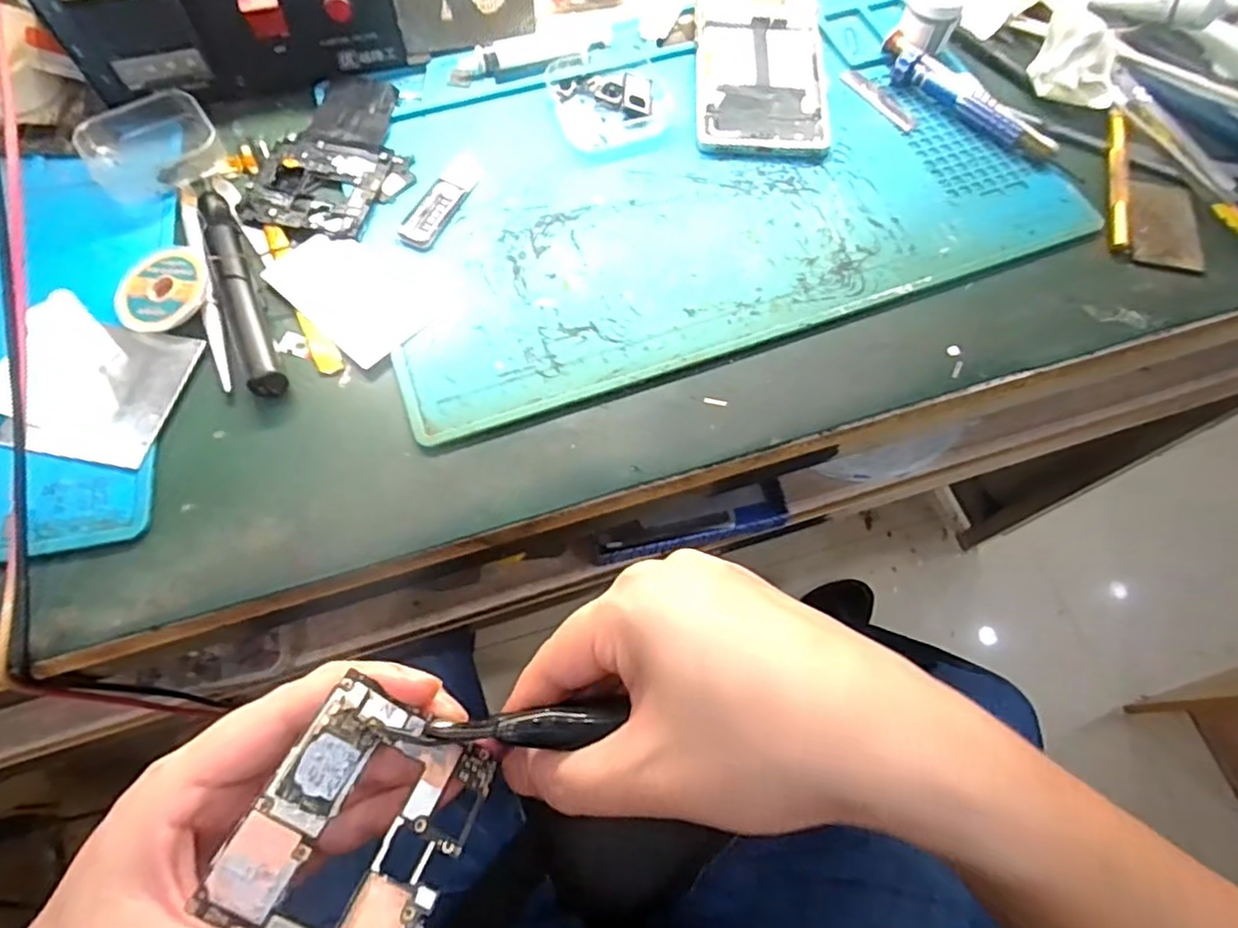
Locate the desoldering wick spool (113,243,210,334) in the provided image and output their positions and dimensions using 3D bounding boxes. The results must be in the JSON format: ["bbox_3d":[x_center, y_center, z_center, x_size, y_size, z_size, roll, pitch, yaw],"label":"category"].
[{"bbox_3d":[-0.218,-0.084,0.310,0.045,0.011,0.042,1,67,-2],"label":"desoldering wick spool"}]

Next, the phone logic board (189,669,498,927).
[{"bbox_3d":[-0.070,0.102,0.182,0.055,0.006,0.063,39,49,-14],"label":"phone logic board"}]

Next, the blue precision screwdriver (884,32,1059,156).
[{"bbox_3d":[0.202,-0.213,0.379,0.114,0.014,0.023,39,71,13],"label":"blue precision screwdriver"}]

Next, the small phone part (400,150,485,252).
[{"bbox_3d":[-0.094,-0.143,0.346,0.020,0.004,0.068,23,68,7],"label":"small phone part"}]

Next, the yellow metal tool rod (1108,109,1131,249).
[{"bbox_3d":[0.280,-0.161,0.364,0.010,0.010,0.097,13,67,3],"label":"yellow metal tool rod"}]

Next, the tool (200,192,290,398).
[{"bbox_3d":[-0.183,-0.086,0.314,0.013,0.014,0.124,-22,70,-11],"label":"tool"}]

